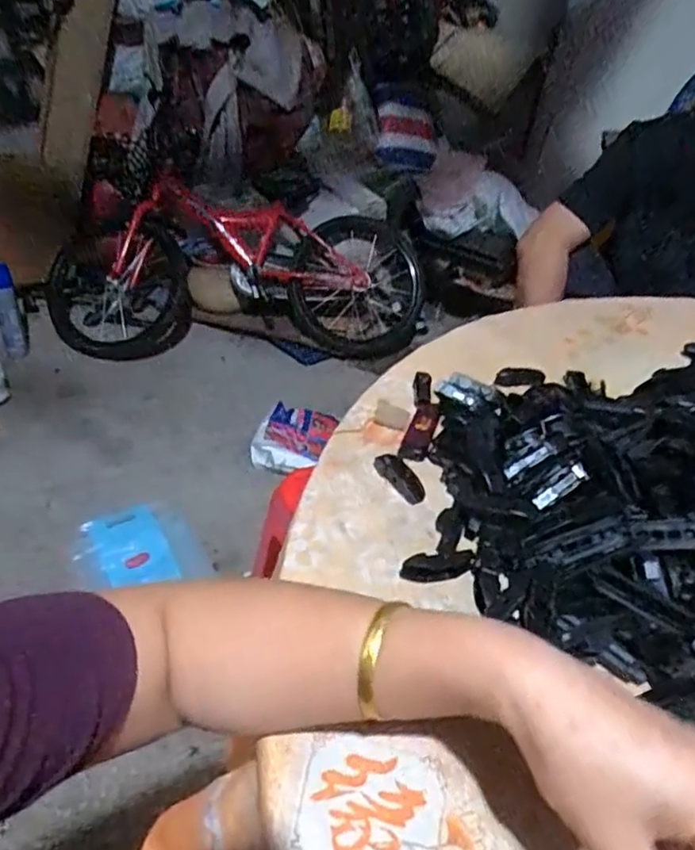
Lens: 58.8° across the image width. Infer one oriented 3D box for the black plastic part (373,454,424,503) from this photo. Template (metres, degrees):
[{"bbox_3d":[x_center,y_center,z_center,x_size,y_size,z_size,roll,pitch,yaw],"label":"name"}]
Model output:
[{"bbox_3d":[0.040,0.040,0.485,0.016,0.016,0.052,-18,42,-30],"label":"black plastic part"}]

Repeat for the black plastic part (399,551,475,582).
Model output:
[{"bbox_3d":[0.062,0.094,0.415,0.053,0.015,0.014,-5,37,-16],"label":"black plastic part"}]

